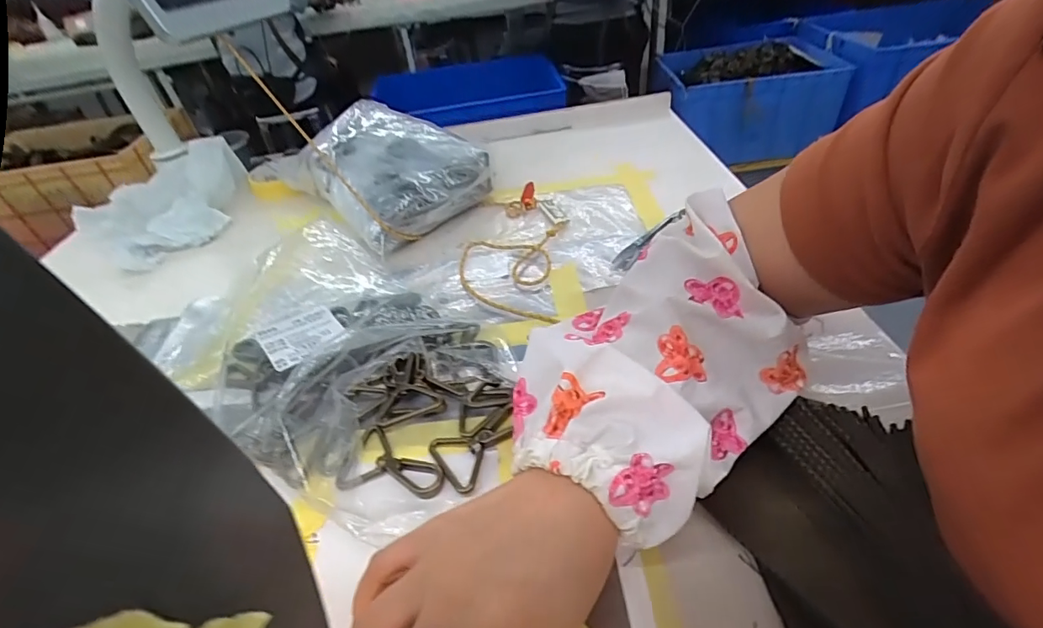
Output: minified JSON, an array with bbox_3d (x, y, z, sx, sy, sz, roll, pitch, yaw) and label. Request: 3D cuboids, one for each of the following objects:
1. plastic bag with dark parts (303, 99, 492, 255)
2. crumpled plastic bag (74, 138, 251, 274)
[{"bbox_3d":[-0.143,-0.156,0.522,0.174,0.085,0.154,29,53,34],"label":"plastic bag with dark parts"},{"bbox_3d":[-0.409,-0.133,0.572,0.129,0.065,0.184,29,53,34],"label":"crumpled plastic bag"}]

